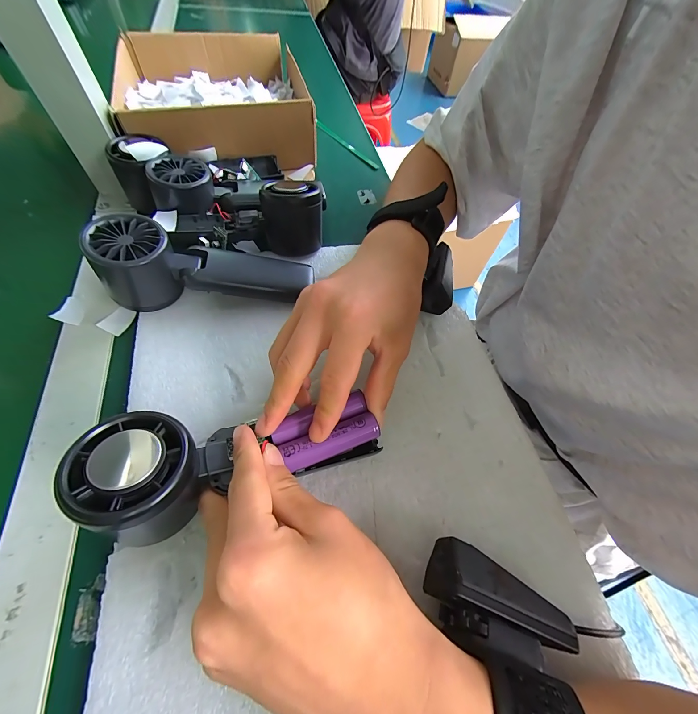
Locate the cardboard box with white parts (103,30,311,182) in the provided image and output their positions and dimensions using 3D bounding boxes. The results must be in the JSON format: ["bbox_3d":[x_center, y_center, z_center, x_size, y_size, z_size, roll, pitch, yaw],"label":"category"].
[{"bbox_3d":[-0.164,-0.334,0.391,0.224,0.073,0.255,-15,63,-13],"label":"cardboard box with white parts"}]

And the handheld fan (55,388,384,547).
[{"bbox_3d":[-0.058,0.055,0.174,0.158,0.031,0.060,-3,59,-29],"label":"handheld fan"}]

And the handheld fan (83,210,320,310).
[{"bbox_3d":[-0.113,-0.070,0.257,0.162,0.054,0.055,0,59,-22],"label":"handheld fan"}]

